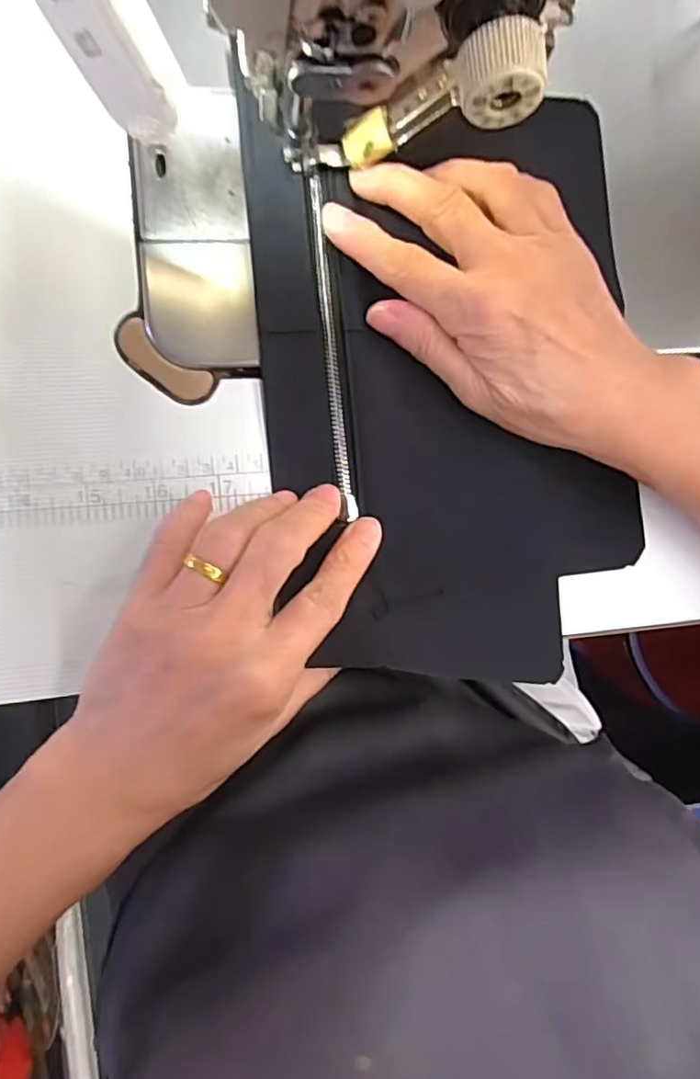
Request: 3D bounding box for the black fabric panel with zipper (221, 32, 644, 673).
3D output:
[{"bbox_3d":[0.045,-0.062,0.263,0.161,0.011,0.236,-5,87,-9],"label":"black fabric panel with zipper"}]

